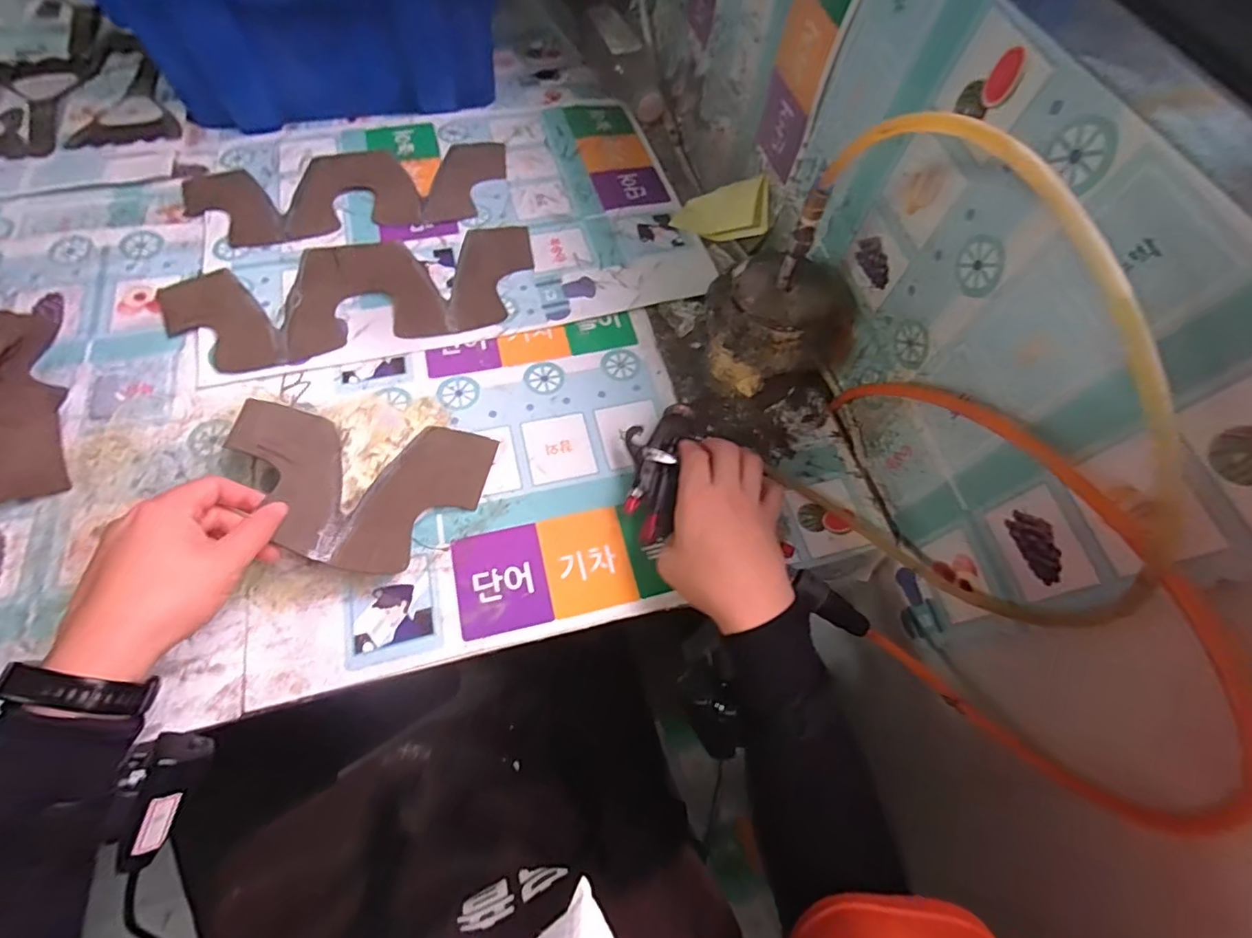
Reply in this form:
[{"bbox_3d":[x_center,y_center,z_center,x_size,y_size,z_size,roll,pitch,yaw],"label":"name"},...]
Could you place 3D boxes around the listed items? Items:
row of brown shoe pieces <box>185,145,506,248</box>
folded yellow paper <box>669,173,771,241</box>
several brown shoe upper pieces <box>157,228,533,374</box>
[{"bbox_3d":[-0.313,-0.318,0.627,0.343,0.009,0.137,-11,62,-8],"label":"row of brown shoe pieces"},{"bbox_3d":[0.108,-0.290,0.619,0.107,0.026,0.065,12,80,39],"label":"folded yellow paper"},{"bbox_3d":[-0.272,-0.180,0.558,0.352,0.009,0.142,-13,65,-11],"label":"several brown shoe upper pieces"}]

